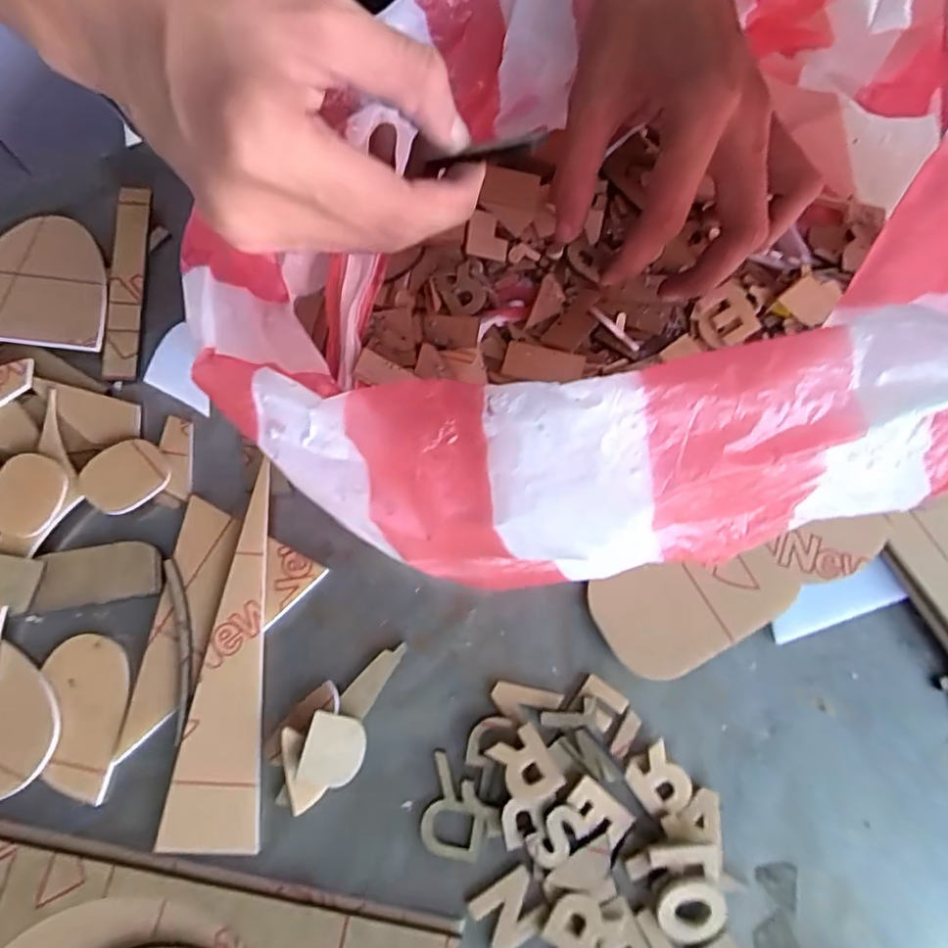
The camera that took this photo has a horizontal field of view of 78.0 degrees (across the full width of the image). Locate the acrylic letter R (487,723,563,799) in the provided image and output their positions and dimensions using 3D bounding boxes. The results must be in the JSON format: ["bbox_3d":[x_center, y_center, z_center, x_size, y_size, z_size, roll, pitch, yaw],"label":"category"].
[{"bbox_3d":[0.022,0.128,0.257,0.023,0.007,0.029,-30,78,-9],"label":"acrylic letter R"}]

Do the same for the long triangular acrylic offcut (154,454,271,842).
[{"bbox_3d":[-0.116,0.080,0.265,0.038,0.007,0.164,-2,75,-2],"label":"long triangular acrylic offcut"}]

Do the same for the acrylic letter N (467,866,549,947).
[{"bbox_3d":[0.015,0.186,0.247,0.029,0.004,0.024,-32,78,-9],"label":"acrylic letter N"}]

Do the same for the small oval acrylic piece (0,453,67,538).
[{"bbox_3d":[-0.209,0.010,0.272,0.032,0.004,0.037,14,80,-4],"label":"small oval acrylic piece"}]

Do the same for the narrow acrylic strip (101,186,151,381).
[{"bbox_3d":[-0.183,-0.103,0.309,0.017,0.004,0.110,1,77,-16],"label":"narrow acrylic strip"}]

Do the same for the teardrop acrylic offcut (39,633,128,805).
[{"bbox_3d":[-0.173,0.107,0.258,0.034,0.004,0.068,-5,75,-3],"label":"teardrop acrylic offcut"}]

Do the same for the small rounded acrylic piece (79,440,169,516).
[{"bbox_3d":[-0.168,0.000,0.281,0.034,0.004,0.036,3,71,-9],"label":"small rounded acrylic piece"}]

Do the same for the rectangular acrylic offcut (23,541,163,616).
[{"bbox_3d":[-0.174,0.046,0.270,0.055,0.004,0.027,-8,74,-4],"label":"rectangular acrylic offcut"}]

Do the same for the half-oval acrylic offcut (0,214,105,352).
[{"bbox_3d":[-0.226,-0.102,0.306,0.079,0.007,0.074,7,75,0],"label":"half-oval acrylic offcut"}]

